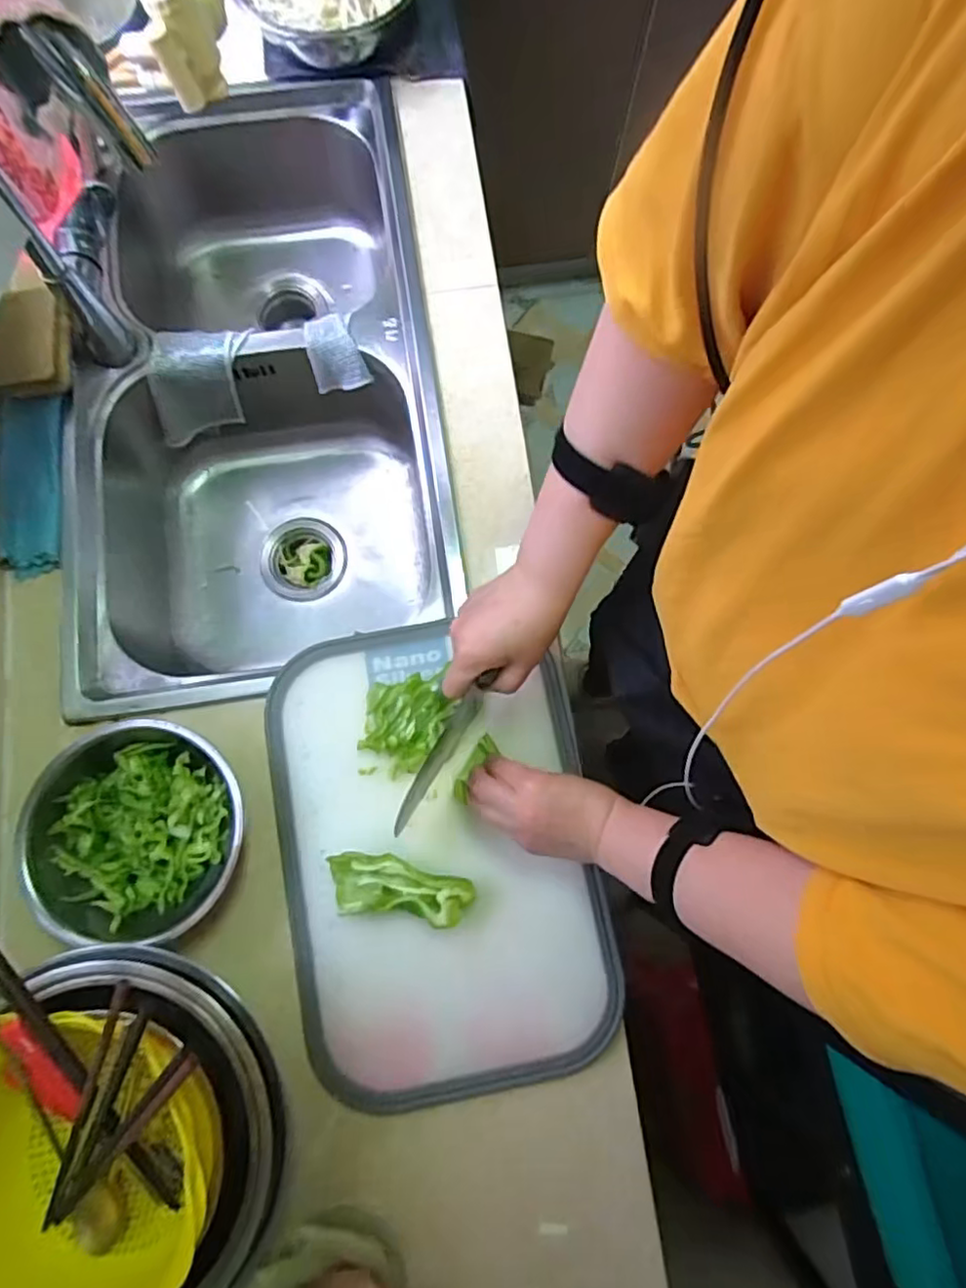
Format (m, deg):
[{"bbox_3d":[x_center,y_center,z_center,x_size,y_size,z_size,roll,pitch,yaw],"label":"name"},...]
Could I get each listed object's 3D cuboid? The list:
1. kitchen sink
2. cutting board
[{"bbox_3d":[-0.259,-0.270,0.776,0.394,0.223,0.698,-8,78,-3],"label":"kitchen sink"},{"bbox_3d":[-0.039,0.177,0.566,0.265,0.028,0.396,-11,78,-4],"label":"cutting board"}]

